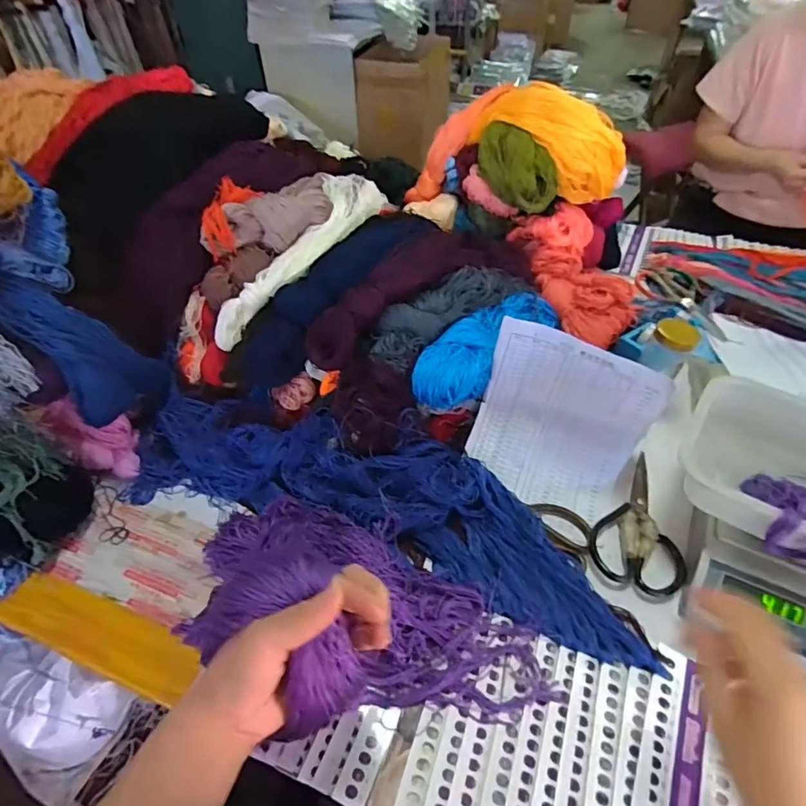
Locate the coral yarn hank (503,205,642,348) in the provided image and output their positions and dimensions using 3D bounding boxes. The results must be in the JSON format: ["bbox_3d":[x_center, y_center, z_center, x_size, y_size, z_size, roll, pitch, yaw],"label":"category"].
[{"bbox_3d":[0.302,-0.223,0.847,0.147,0.068,0.268,-10,63,-6],"label":"coral yarn hank"}]

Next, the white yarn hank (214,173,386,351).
[{"bbox_3d":[-0.136,-0.239,0.747,0.104,0.071,0.416,13,49,15],"label":"white yarn hank"}]

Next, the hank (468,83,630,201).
[{"bbox_3d":[0.246,-0.456,0.851,0.269,0.132,0.134,21,51,21],"label":"hank"}]

